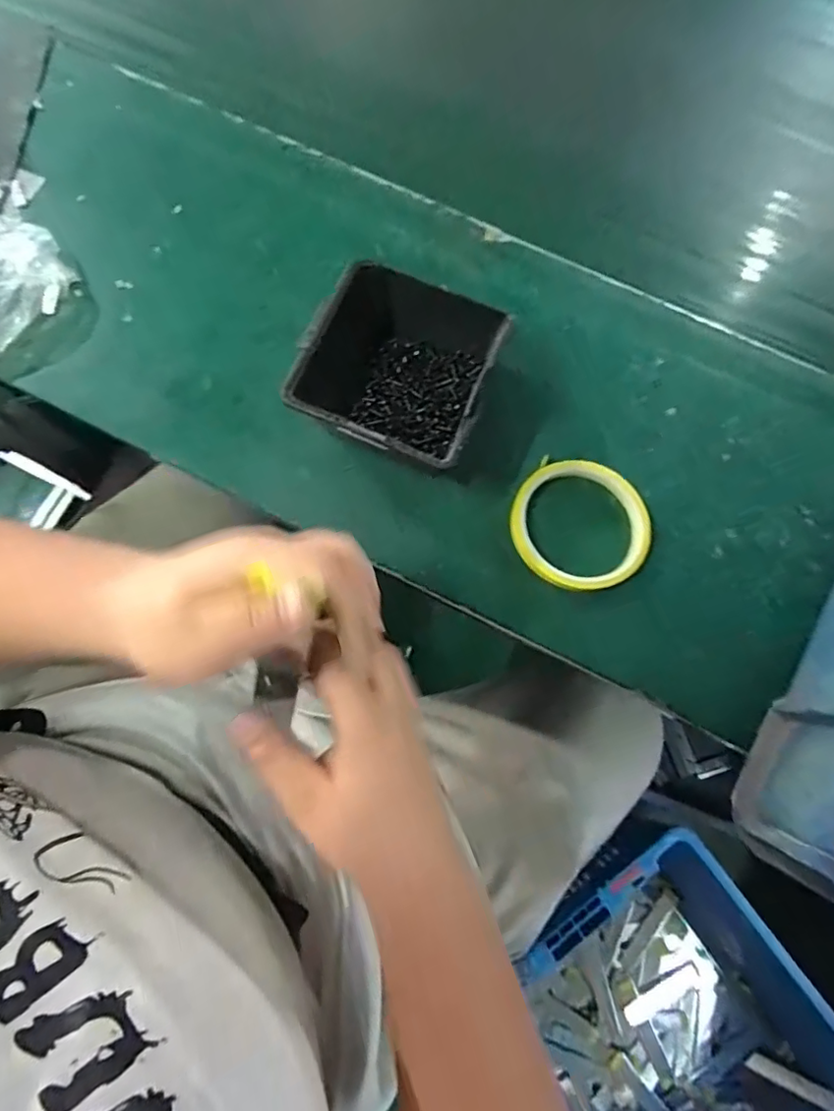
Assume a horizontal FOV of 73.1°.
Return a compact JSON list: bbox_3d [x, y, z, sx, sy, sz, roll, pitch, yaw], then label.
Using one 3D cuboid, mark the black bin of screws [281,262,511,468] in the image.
[{"bbox_3d":[-0.010,-0.126,0.383,0.119,0.059,0.132,23,78,4],"label":"black bin of screws"}]

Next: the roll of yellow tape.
[{"bbox_3d":[0.113,-0.021,0.389,0.092,0.021,0.088,0,78,-1],"label":"roll of yellow tape"}]

